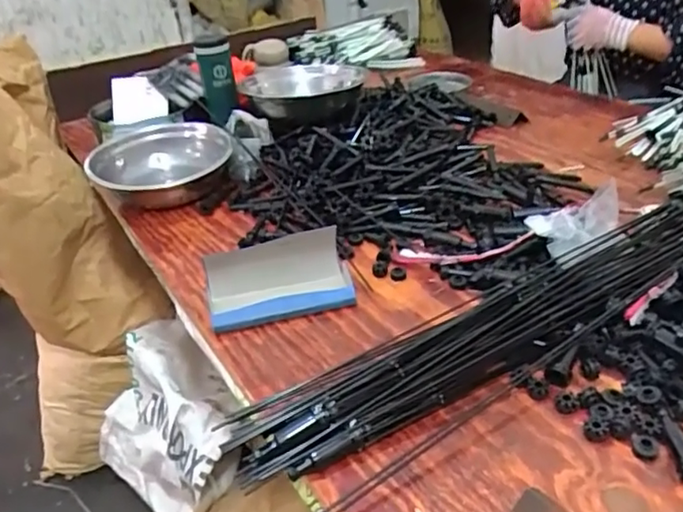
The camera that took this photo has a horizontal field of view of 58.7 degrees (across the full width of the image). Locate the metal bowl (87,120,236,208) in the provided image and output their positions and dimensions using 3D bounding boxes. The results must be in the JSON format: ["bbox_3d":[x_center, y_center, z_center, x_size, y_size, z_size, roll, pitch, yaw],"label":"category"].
[{"bbox_3d":[-0.289,-0.144,0.978,0.215,0.077,0.236,0,30,0],"label":"metal bowl"}]

